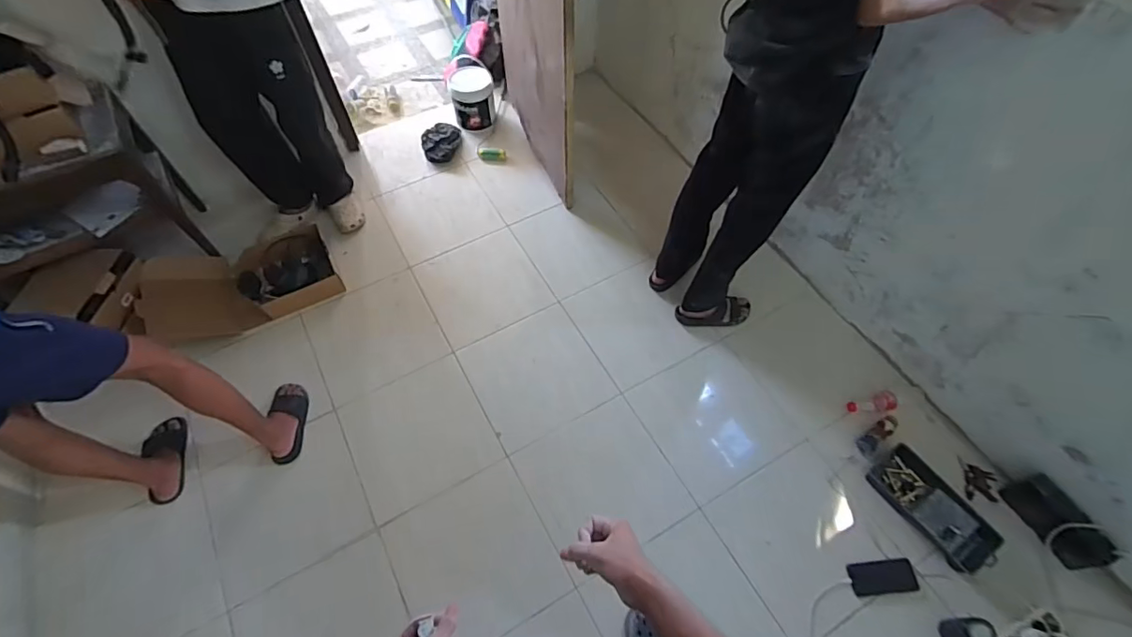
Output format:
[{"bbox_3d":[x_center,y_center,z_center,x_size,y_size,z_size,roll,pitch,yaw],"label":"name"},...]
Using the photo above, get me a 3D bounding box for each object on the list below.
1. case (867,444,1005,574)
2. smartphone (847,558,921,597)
[{"bbox_3d":[0.981,0.497,1.401,0.165,0.046,0.322,-29,63,-16],"label":"case"},{"bbox_3d":[0.817,0.668,1.350,0.162,0.013,0.077,-6,60,-1],"label":"smartphone"}]

